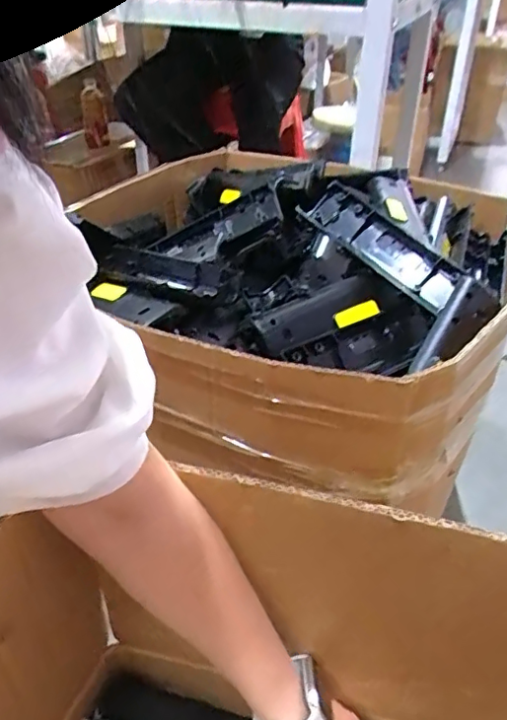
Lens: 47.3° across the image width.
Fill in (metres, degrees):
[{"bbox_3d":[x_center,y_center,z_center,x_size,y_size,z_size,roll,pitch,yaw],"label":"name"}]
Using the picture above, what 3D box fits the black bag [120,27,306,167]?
[{"bbox_3d":[-0.140,-0.725,1.590,0.512,0.292,0.222,6,34,9],"label":"black bag"}]

